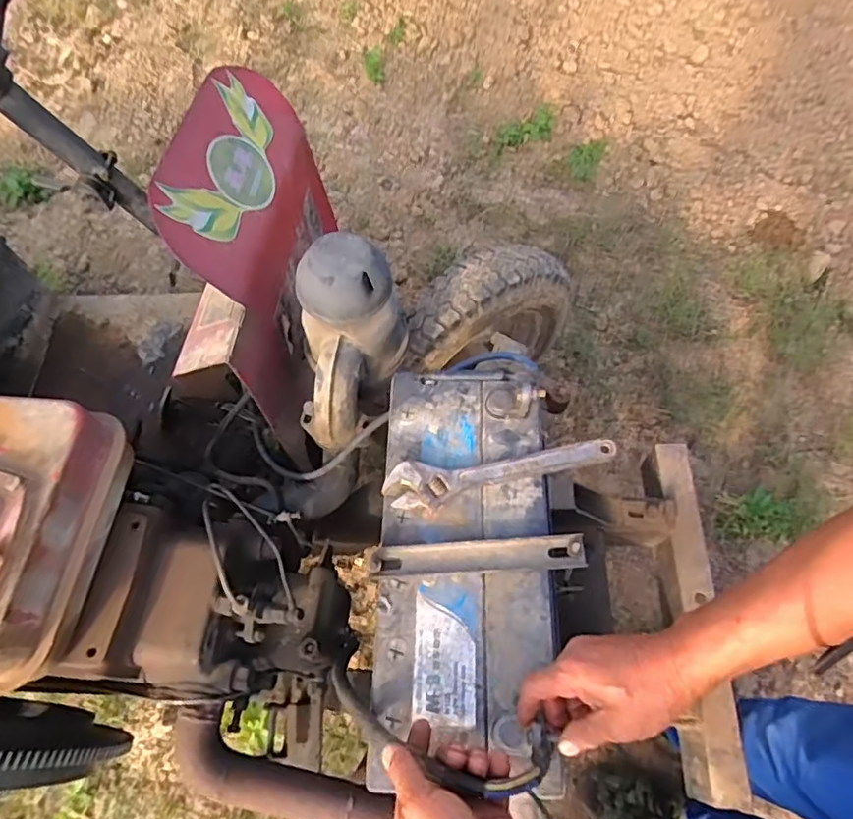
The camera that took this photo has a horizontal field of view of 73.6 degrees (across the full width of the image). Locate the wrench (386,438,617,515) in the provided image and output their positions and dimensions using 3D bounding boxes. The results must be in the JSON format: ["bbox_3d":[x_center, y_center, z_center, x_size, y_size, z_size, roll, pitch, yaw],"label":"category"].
[{"bbox_3d":[0.079,0.067,0.584,0.238,0.014,0.050,-7,66,-3],"label":"wrench"}]

